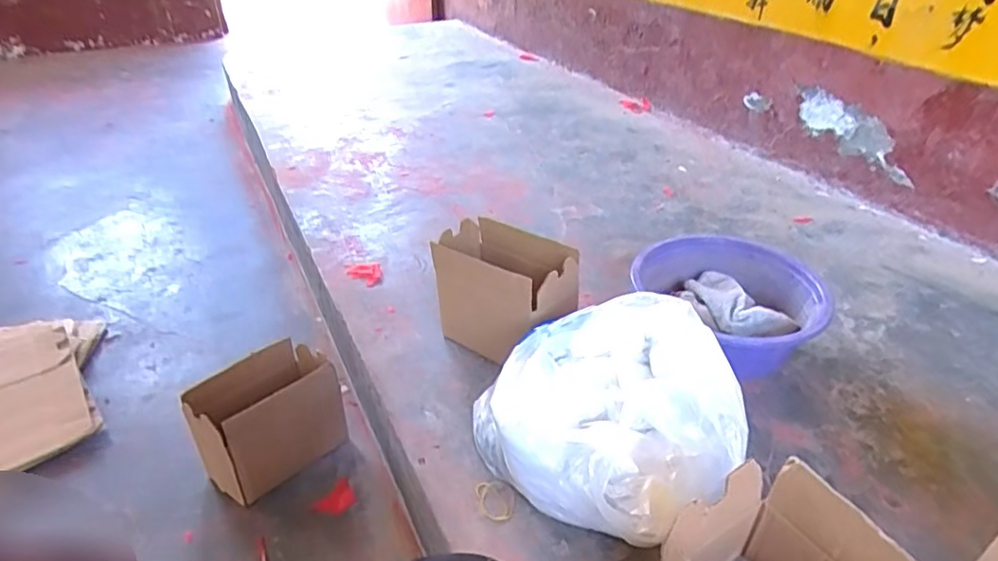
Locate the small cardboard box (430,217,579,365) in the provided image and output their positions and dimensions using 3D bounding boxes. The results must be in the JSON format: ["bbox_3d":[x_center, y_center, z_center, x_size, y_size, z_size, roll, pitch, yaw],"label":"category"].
[{"bbox_3d":[0.013,0.029,0.911,0.218,0.191,0.140,23,42,29],"label":"small cardboard box"}]

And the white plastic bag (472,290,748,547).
[{"bbox_3d":[0.127,0.161,0.722,0.288,0.198,0.246,27,44,33],"label":"white plastic bag"}]

